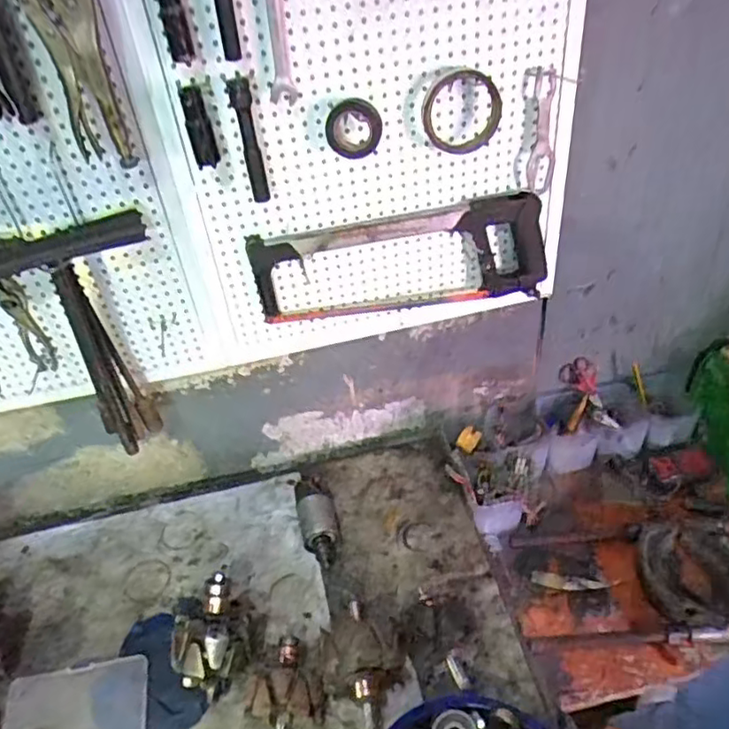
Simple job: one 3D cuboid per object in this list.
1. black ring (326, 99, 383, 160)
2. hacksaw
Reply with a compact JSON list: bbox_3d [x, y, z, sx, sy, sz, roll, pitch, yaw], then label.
[{"bbox_3d":[-0.012,-0.272,0.749,0.066,0.069,0.018,-9,40,-1],"label":"black ring"},{"bbox_3d":[0.049,-0.137,0.887,0.394,0.148,0.040,-9,40,-2],"label":"hacksaw"}]

